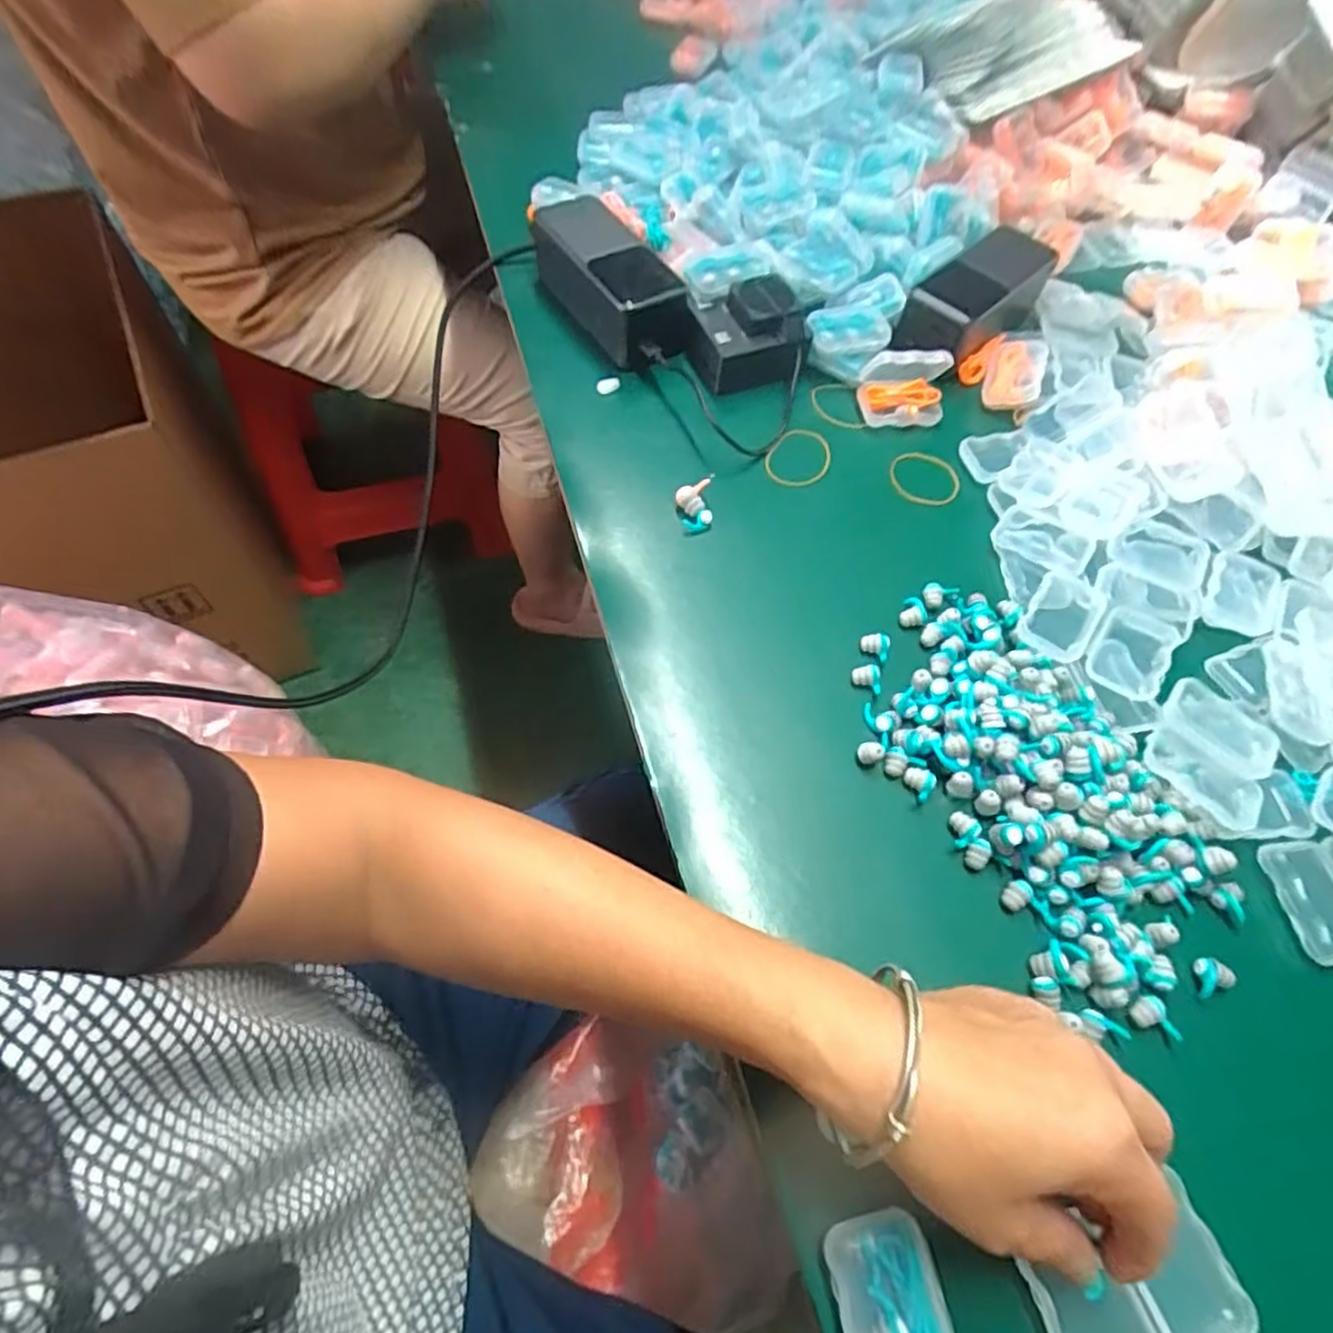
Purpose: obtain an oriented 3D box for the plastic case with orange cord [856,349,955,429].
[{"bbox_3d":[0.159,-0.186,0.475,0.055,0.041,0.032,6,60,-2],"label":"plastic case with orange cord"}]

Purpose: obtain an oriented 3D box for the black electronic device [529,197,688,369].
[{"bbox_3d":[-0.038,-0.269,0.492,0.058,0.051,0.156,-30,67,-17],"label":"black electronic device"}]

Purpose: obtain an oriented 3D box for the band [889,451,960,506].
[{"bbox_3d":[0.169,-0.124,0.465,0.047,0.004,0.044,4,65,-4],"label":"band"}]

